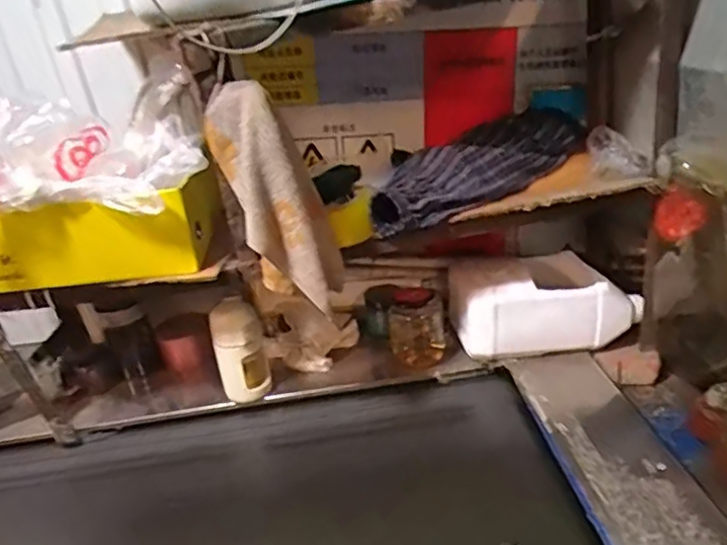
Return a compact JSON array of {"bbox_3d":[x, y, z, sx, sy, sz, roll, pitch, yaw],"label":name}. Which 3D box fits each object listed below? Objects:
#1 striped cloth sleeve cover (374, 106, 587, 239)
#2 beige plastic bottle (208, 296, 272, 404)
[{"bbox_3d":[0.164,-0.163,0.926,0.396,0.082,0.125,-25,30,-33],"label":"striped cloth sleeve cover"},{"bbox_3d":[-0.191,0.133,0.969,0.074,0.176,0.061,-11,25,-7],"label":"beige plastic bottle"}]

